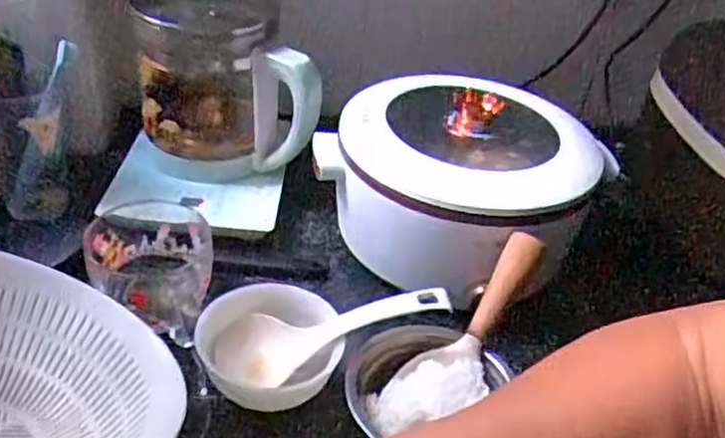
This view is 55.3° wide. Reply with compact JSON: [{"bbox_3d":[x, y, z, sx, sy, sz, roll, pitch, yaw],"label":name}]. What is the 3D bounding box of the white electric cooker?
[{"bbox_3d":[0.107,-0.044,0.709,0.238,0.141,0.244,22,38,19],"label":"white electric cooker"}]

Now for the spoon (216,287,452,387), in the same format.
[{"bbox_3d":[-0.025,0.090,0.566,0.189,0.036,0.050,-18,34,12],"label":"spoon"}]

